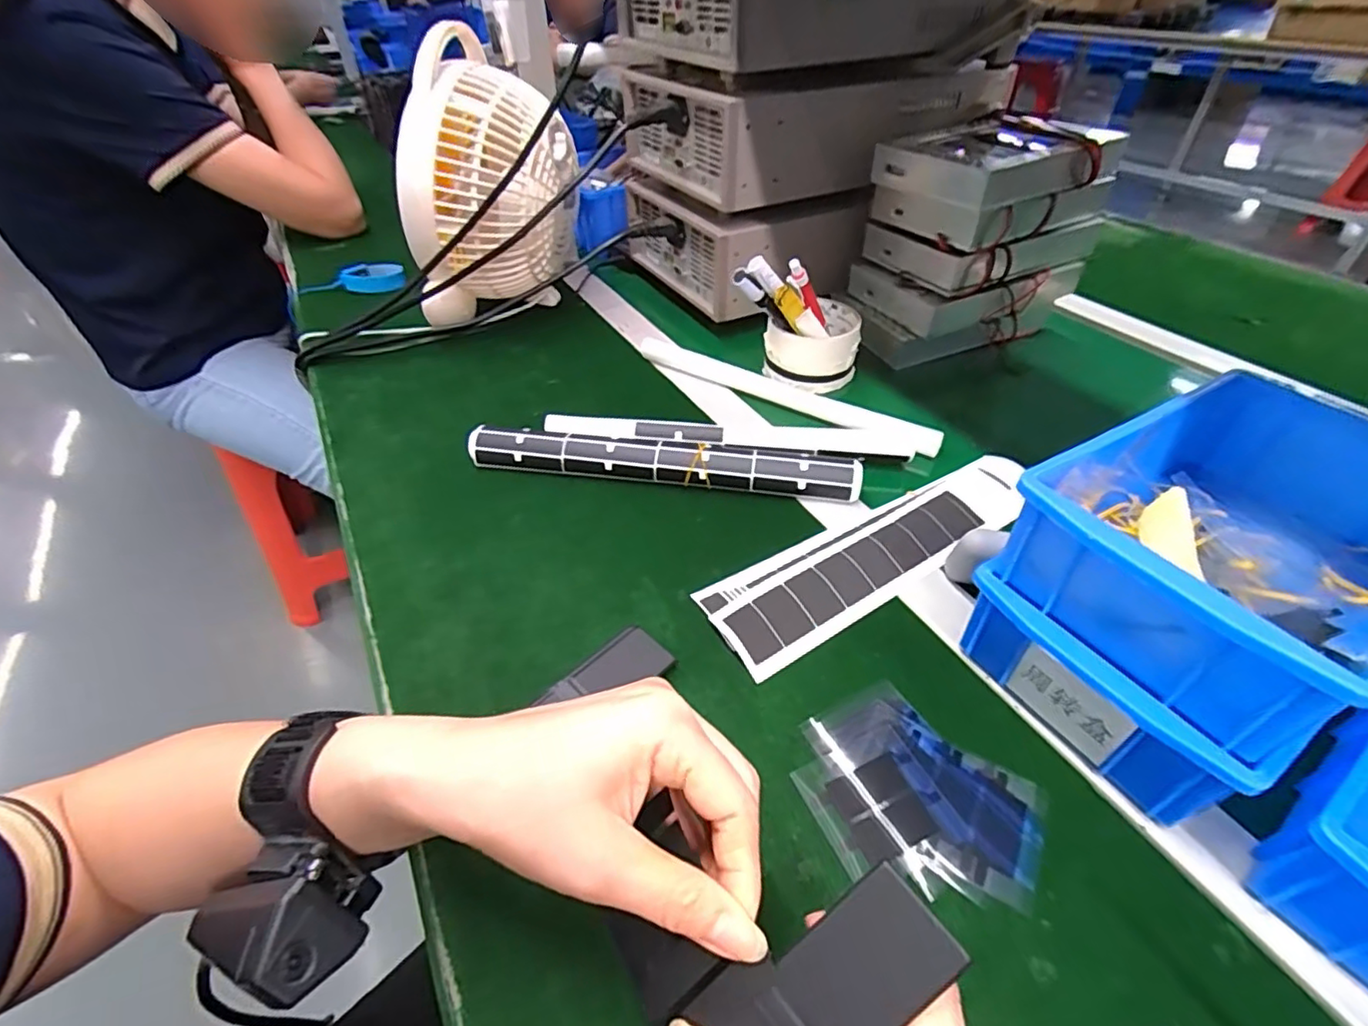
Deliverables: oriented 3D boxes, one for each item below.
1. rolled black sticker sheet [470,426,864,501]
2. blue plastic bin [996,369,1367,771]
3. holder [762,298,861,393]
[{"bbox_3d":[-0.018,-0.039,0.468,0.291,0.027,0.028,5,43,8],"label":"rolled black sticker sheet"},{"bbox_3d":[0.271,0.010,0.298,0.206,0.068,0.130,-23,47,-21],"label":"blue plastic bin"},{"bbox_3d":[0.122,-0.163,0.590,0.087,0.048,0.094,7,44,10],"label":"holder"}]

